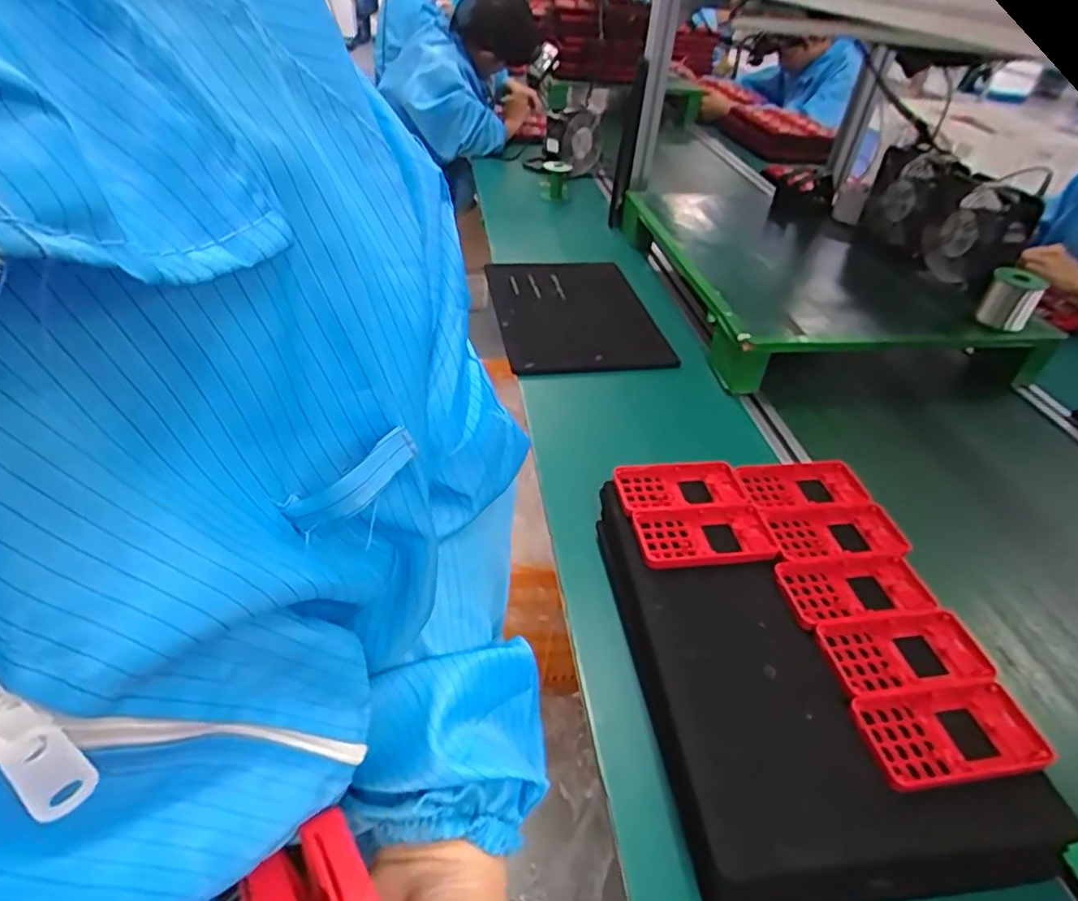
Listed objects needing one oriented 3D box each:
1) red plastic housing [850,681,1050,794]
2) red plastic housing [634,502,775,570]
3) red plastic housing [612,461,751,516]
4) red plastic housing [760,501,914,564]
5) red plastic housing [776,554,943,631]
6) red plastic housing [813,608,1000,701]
[{"bbox_3d":[0.288,0.199,0.441,0.122,0.009,0.064,-4,41,-11],"label":"red plastic housing"},{"bbox_3d":[0.151,0.077,0.577,0.124,0.010,0.071,-2,41,-9],"label":"red plastic housing"},{"bbox_3d":[0.142,0.038,0.624,0.130,0.020,0.066,-1,41,-7],"label":"red plastic housing"},{"bbox_3d":[0.277,0.077,0.583,0.121,0.007,0.064,0,41,-6],"label":"red plastic housing"},{"bbox_3d":[0.269,0.115,0.537,0.125,0.009,0.064,-4,41,-11],"label":"red plastic housing"},{"bbox_3d":[0.287,0.158,0.489,0.128,0.008,0.064,-3,41,-10],"label":"red plastic housing"}]

